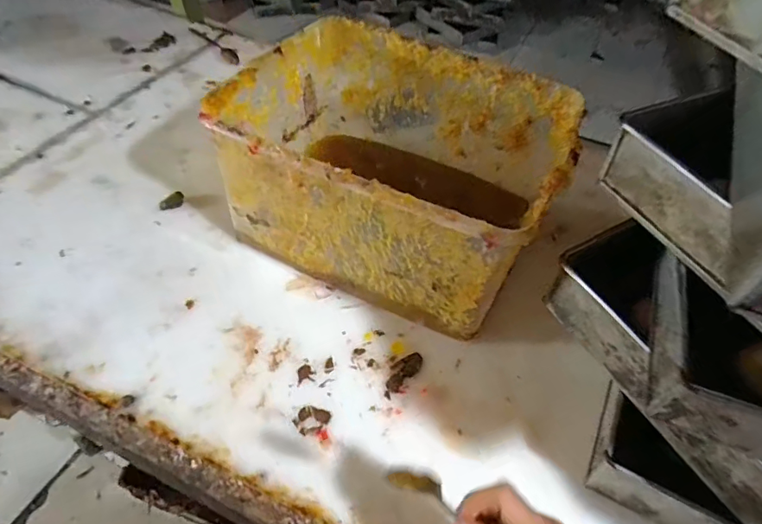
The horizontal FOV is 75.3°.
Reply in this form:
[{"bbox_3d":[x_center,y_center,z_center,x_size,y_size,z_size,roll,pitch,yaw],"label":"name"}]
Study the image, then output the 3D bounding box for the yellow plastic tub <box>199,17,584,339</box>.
[{"bbox_3d":[0.018,-0.112,0.610,0.361,0.191,0.284,24,51,13],"label":"yellow plastic tub"}]

